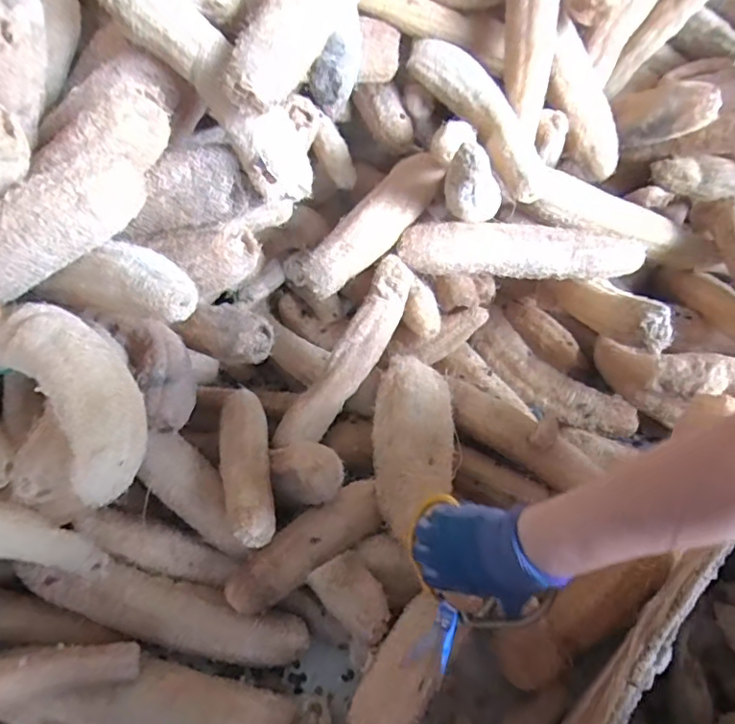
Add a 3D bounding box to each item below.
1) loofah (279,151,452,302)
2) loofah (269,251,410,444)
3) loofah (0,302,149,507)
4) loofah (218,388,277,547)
[{"bbox_3d":[0.006,-0.188,0.725,0.066,0.072,0.259,26,55,25],"label":"loofah"},{"bbox_3d":[-0.023,-0.006,0.742,0.057,0.046,0.298,32,89,28],"label":"loofah"},{"bbox_3d":[-0.285,0.014,0.516,0.096,0.075,0.236,-37,68,-25],"label":"loofah"},{"bbox_3d":[-0.149,0.122,0.670,0.063,0.042,0.271,-14,34,-9],"label":"loofah"}]

